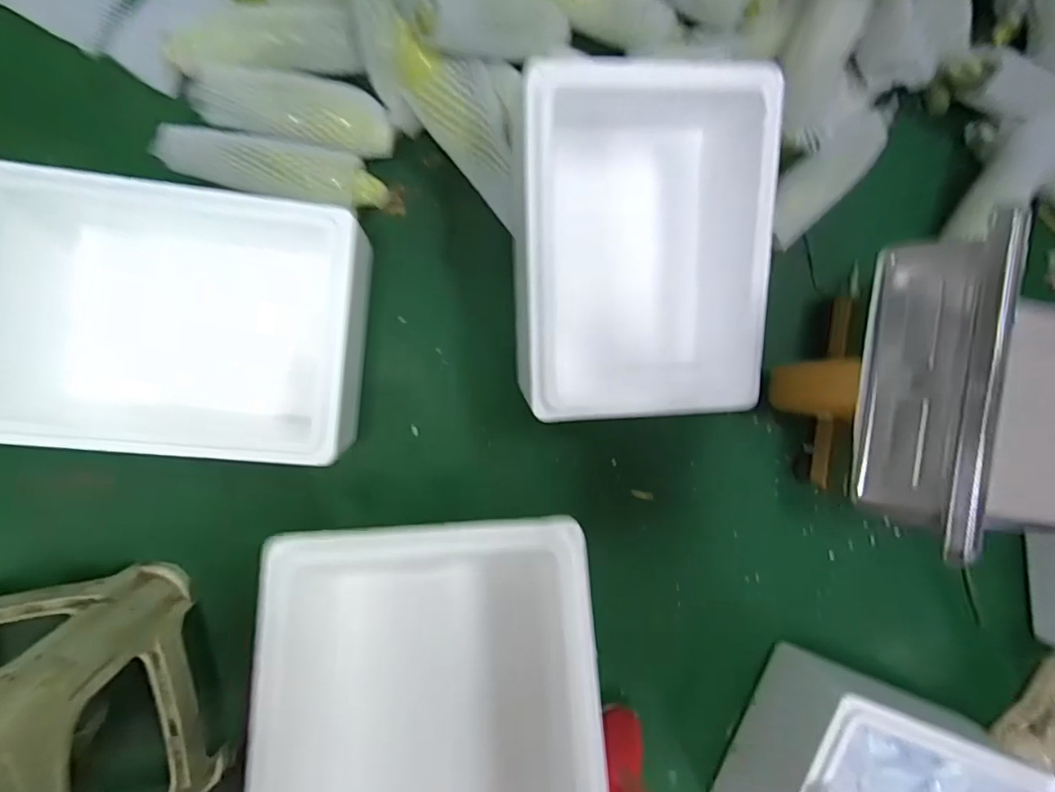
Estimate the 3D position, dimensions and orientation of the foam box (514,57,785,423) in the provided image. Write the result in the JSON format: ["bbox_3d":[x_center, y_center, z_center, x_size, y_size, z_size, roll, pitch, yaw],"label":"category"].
[{"bbox_3d":[0.119,-0.168,0.639,0.254,0.208,0.369,-3,95,-6],"label":"foam box"}]

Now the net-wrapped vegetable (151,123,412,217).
[{"bbox_3d":[-0.287,-0.259,0.644,0.269,0.049,0.065,7,91,-11],"label":"net-wrapped vegetable"}]

